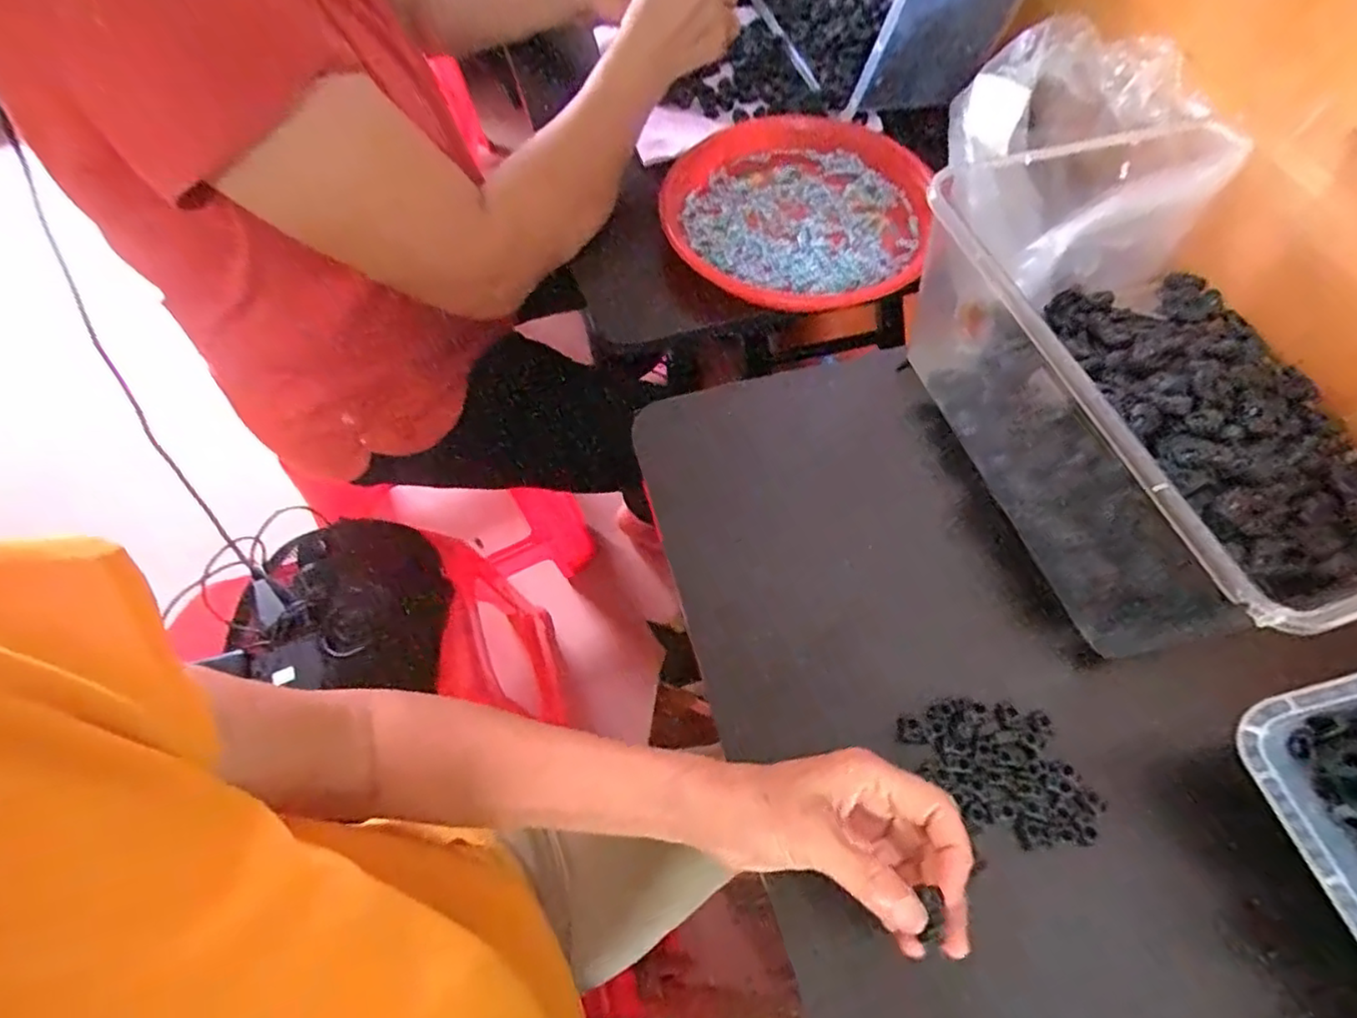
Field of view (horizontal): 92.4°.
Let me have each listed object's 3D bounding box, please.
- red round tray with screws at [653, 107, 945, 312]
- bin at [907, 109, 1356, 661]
[{"bbox_3d":[0.109,-0.266,0.576,0.225,0.026,0.229,0,61,1],"label":"red round tray with screws"},{"bbox_3d":[0.342,-0.093,0.415,0.295,0.126,0.311,-15,62,-7],"label":"bin"}]

